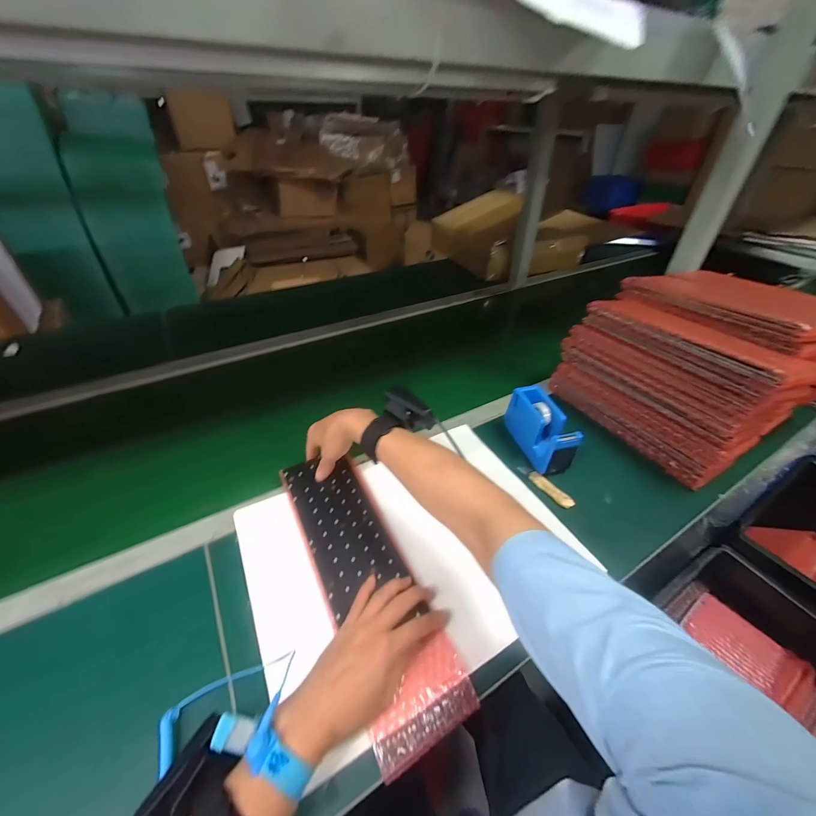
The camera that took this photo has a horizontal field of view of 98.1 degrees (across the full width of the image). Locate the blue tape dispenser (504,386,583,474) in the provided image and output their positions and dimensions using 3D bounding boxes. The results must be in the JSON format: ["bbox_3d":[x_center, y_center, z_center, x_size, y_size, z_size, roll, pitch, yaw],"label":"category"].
[{"bbox_3d":[0.207,0.036,0.560,0.048,0.081,0.129,-12,42,-14],"label":"blue tape dispenser"}]

